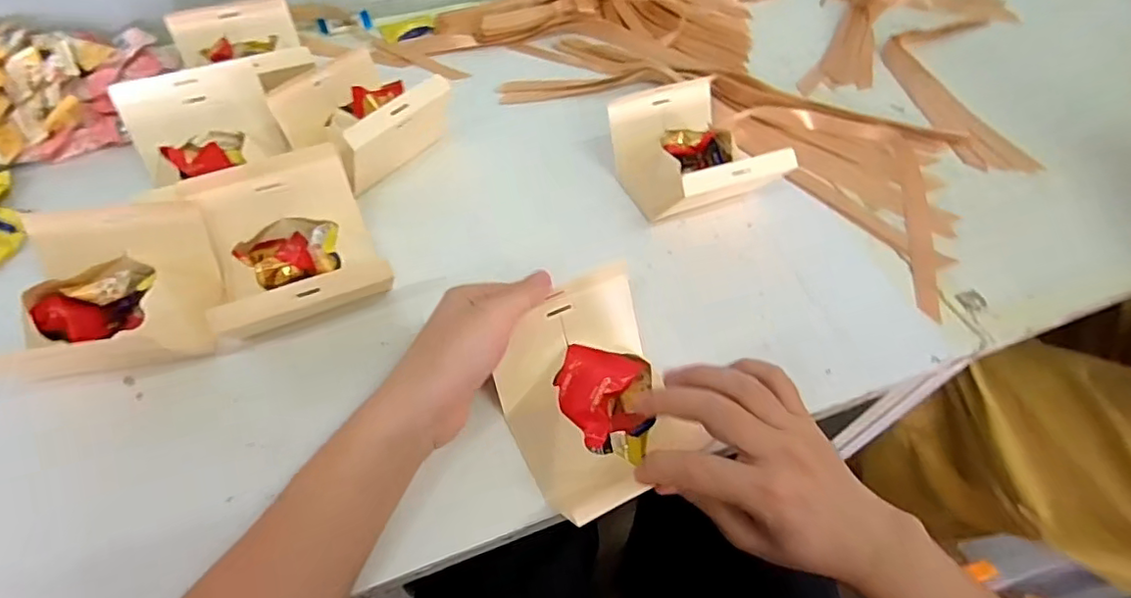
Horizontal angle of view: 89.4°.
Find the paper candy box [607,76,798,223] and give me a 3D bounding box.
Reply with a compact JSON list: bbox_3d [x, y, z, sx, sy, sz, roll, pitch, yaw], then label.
[{"bbox_3d":[0.129,-0.144,0.578,0.135,0.071,0.171,-15,56,-15],"label":"paper candy box"}]

